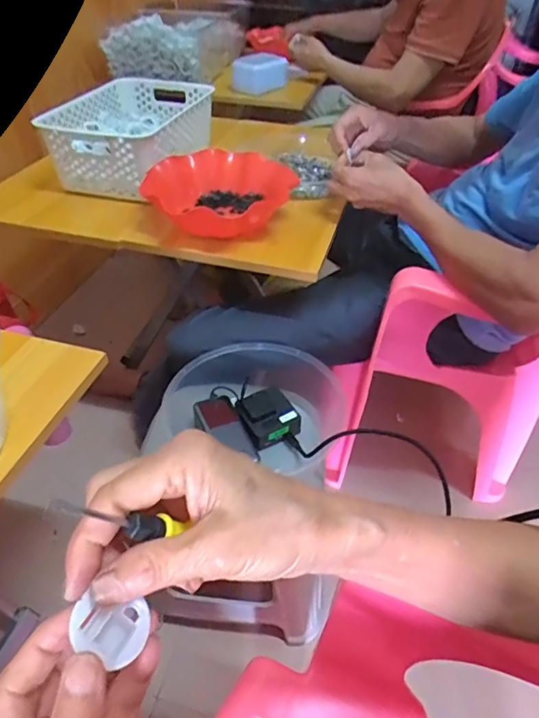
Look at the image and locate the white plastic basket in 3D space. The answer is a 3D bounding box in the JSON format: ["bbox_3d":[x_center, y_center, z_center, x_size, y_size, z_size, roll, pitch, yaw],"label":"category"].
[{"bbox_3d":[-0.245,-0.403,0.884,0.216,0.106,0.299,13,44,12],"label":"white plastic basket"}]

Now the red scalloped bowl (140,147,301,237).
[{"bbox_3d":[-0.067,-0.261,0.777,0.209,0.079,0.195,1,42,-1],"label":"red scalloped bowl"}]

